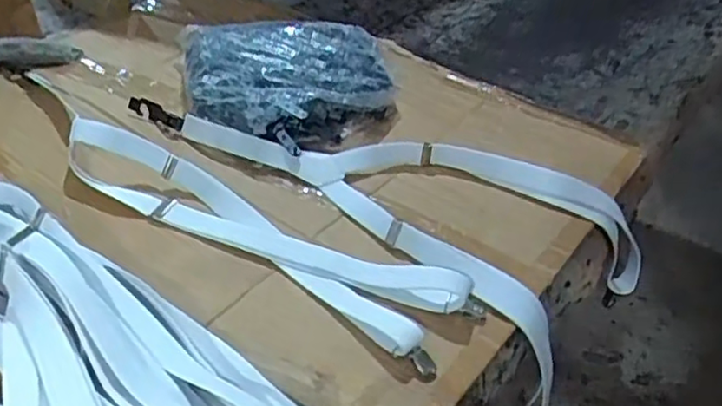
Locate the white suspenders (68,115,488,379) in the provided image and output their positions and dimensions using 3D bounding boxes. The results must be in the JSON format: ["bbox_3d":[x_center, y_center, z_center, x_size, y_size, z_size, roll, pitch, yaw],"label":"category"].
[{"bbox_3d":[-0.101,0.011,0.625,0.423,0.064,0.093,23,44,23],"label":"white suspenders"}]

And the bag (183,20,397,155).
[{"bbox_3d":[-0.082,-0.137,0.777,0.245,0.077,0.197,-2,40,-5],"label":"bag"}]

